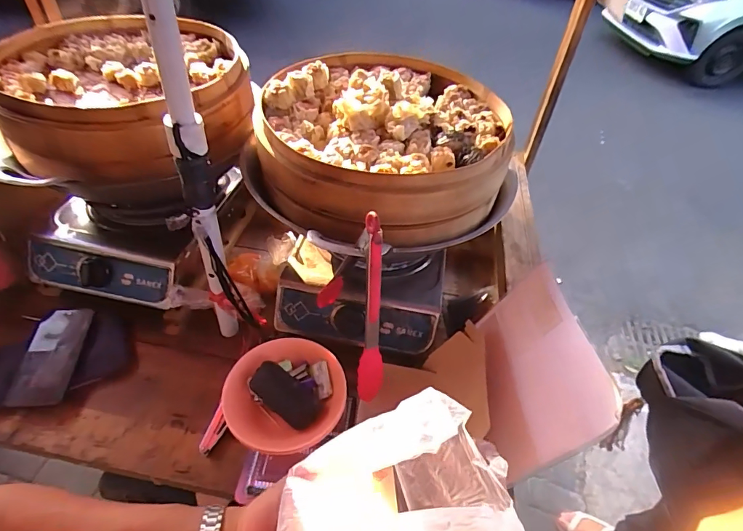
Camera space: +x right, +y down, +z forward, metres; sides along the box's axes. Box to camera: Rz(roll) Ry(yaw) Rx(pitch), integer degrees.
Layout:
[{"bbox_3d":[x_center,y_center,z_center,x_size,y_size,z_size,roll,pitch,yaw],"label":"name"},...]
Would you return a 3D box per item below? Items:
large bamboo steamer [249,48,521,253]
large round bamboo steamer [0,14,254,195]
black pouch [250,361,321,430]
[{"bbox_3d":[0.010,-0.206,0.663,0.378,0.115,0.382,-9,48,-15],"label":"large bamboo steamer"},{"bbox_3d":[-0.410,-0.288,0.709,0.377,0.114,0.375,3,46,-3],"label":"large round bamboo steamer"},{"bbox_3d":[-0.127,0.192,0.621,0.111,0.010,0.053,38,82,8],"label":"black pouch"}]

